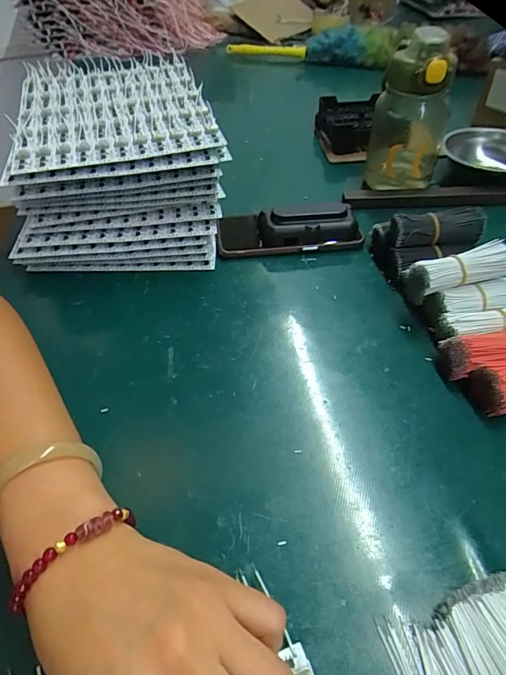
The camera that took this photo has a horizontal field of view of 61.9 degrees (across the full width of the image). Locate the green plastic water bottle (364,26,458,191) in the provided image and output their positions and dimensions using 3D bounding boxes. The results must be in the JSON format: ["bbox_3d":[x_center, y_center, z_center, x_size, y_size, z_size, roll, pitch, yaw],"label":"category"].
[{"bbox_3d":[0.194,-0.276,0.515,0.089,0.163,0.084,14,48,13],"label":"green plastic water bottle"}]

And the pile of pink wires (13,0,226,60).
[{"bbox_3d":[-0.317,-0.771,0.977,0.444,0.184,0.134,-3,47,-1],"label":"pile of pink wires"}]

